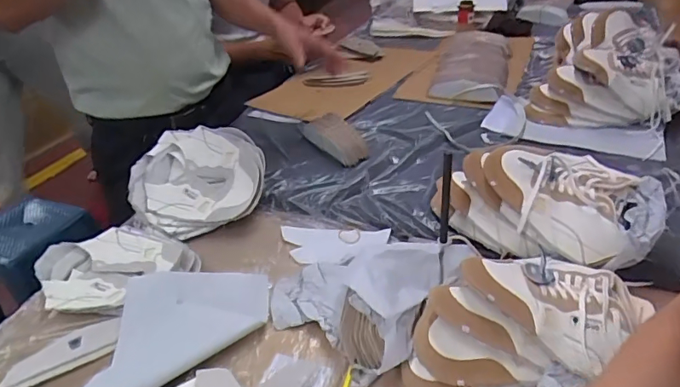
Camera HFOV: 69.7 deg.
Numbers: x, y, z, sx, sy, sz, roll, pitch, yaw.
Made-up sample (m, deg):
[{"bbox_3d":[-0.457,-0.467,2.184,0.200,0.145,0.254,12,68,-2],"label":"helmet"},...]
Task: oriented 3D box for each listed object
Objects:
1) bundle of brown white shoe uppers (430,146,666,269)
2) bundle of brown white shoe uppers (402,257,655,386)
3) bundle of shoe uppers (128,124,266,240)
[{"bbox_3d":[0.289,0.015,0.730,0.307,0.137,0.159,18,41,28],"label":"bundle of brown white shoe uppers"},{"bbox_3d":[0.220,0.150,0.569,0.282,0.108,0.182,-17,37,-17],"label":"bundle of brown white shoe uppers"},{"bbox_3d":[-0.271,-0.032,0.922,0.244,0.099,0.239,-19,38,-20],"label":"bundle of shoe uppers"}]

